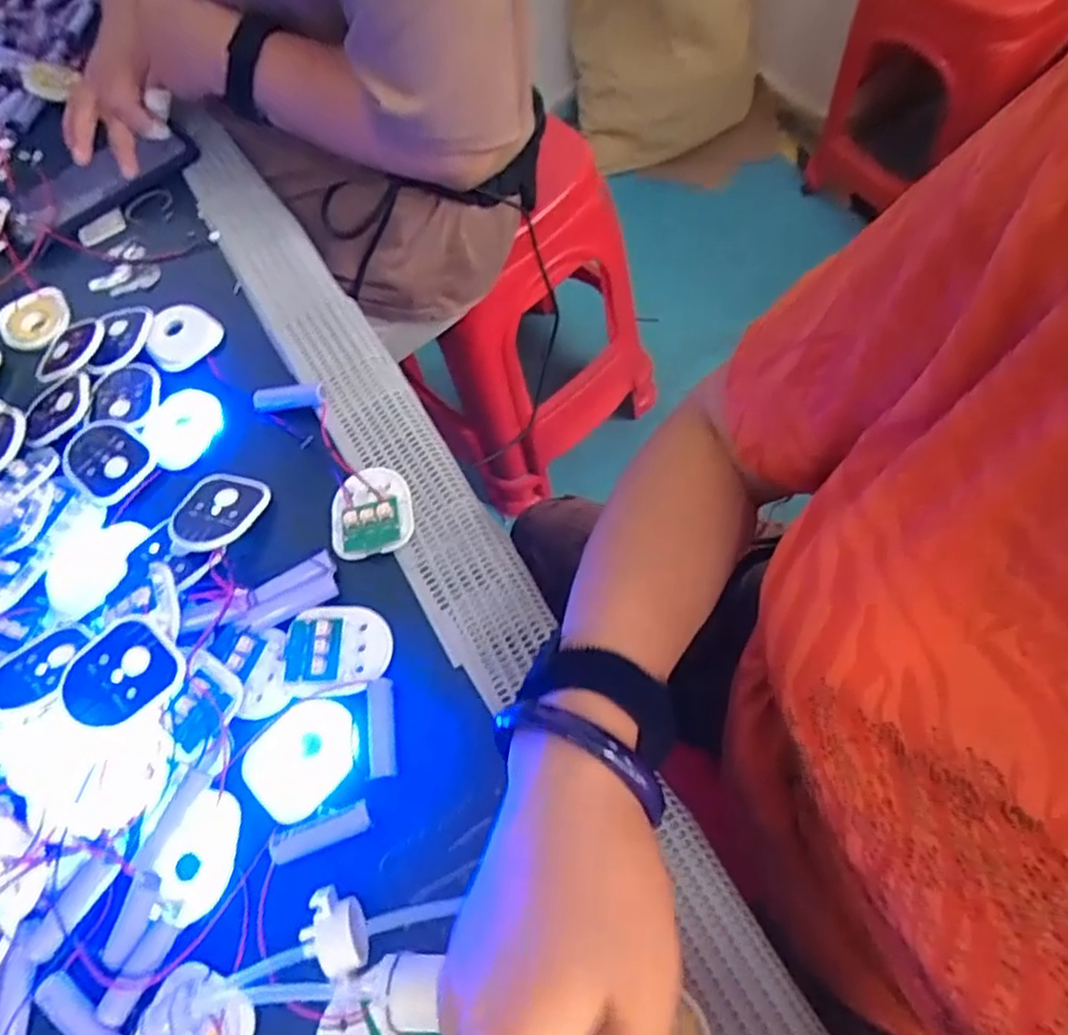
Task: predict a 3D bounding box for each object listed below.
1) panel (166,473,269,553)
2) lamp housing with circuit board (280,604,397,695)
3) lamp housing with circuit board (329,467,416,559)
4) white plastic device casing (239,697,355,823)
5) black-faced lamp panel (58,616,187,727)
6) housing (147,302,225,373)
[{"bbox_3d":[-0.195,-0.002,0.434,0.047,0.010,0.060,18,51,9],"label":"panel"},{"bbox_3d":[-0.108,0.069,0.389,0.057,0.010,0.049,-10,63,4],"label":"lamp housing with circuit board"},{"bbox_3d":[-0.098,-0.004,0.427,0.049,0.012,0.054,-13,63,2],"label":"lamp housing with circuit board"},{"bbox_3d":[-0.120,0.123,0.366,0.050,0.006,0.059,38,75,23],"label":"white plastic device casing"},{"bbox_3d":[-0.213,0.080,0.365,0.056,0.007,0.051,-39,75,-13],"label":"black-faced lamp panel"},{"bbox_3d":[-0.258,-0.135,0.518,0.058,0.008,0.051,39,76,23],"label":"housing"}]

